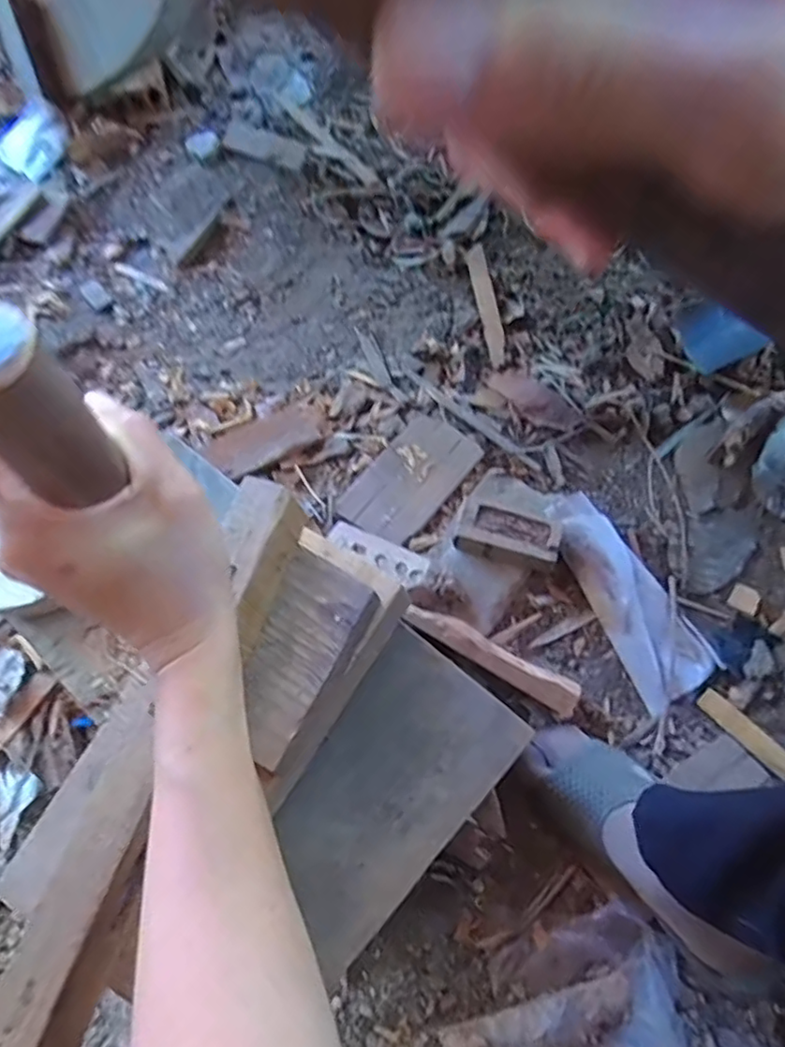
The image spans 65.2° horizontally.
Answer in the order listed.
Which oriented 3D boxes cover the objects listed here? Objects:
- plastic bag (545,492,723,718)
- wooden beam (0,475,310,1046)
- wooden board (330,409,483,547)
[{"bbox_3d":[0.240,0.070,0.642,0.085,0.022,0.227,-29,68,-10],"label":"plastic bag"},{"bbox_3d":[-0.156,0.166,0.378,0.049,0.035,0.422,17,68,10],"label":"wooden beam"},{"bbox_3d":[0.022,-0.052,0.695,0.096,0.016,0.161,35,74,15],"label":"wooden board"}]

